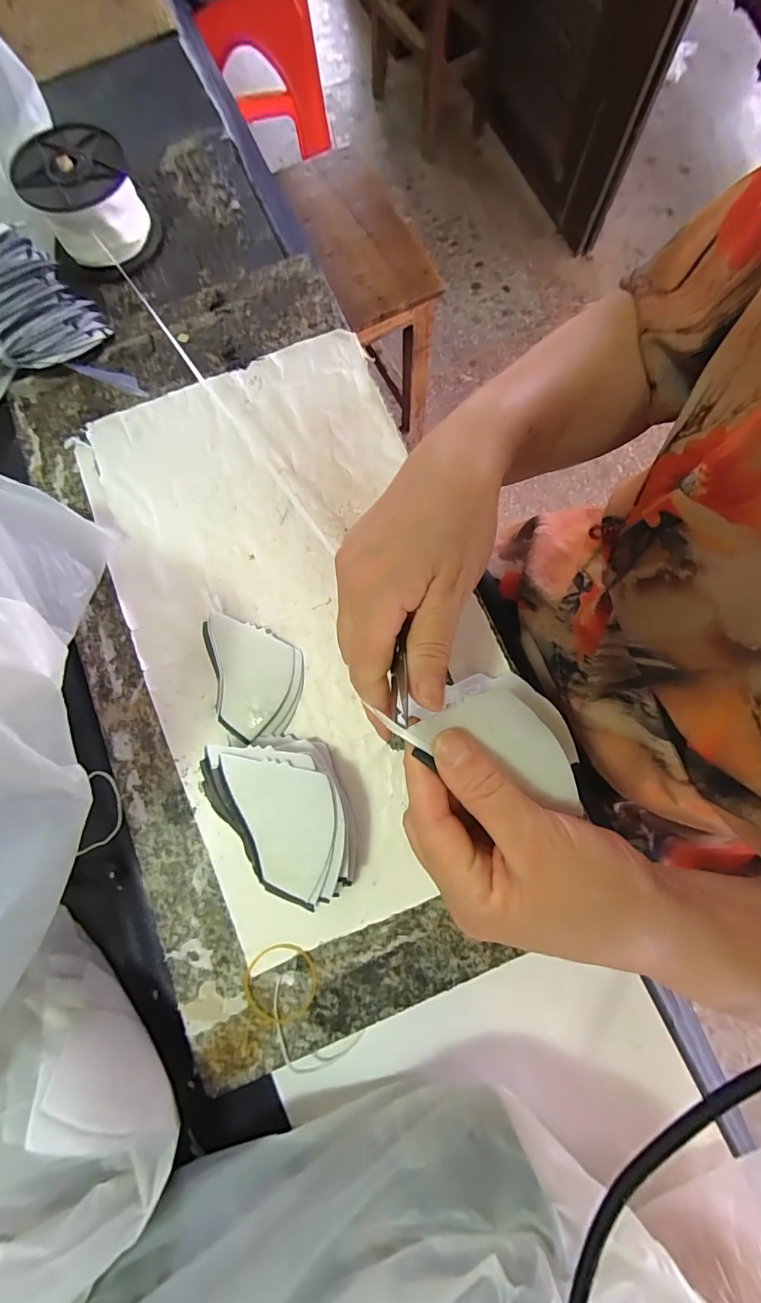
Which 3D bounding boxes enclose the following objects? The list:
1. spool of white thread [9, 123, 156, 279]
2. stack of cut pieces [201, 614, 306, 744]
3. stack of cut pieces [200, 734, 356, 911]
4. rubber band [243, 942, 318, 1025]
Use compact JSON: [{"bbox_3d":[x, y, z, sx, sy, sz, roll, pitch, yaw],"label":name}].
[{"bbox_3d":[-0.254,-0.396,0.389,0.089,0.059,0.082,0,79,1],"label":"spool of white thread"},{"bbox_3d":[-0.091,0.015,0.323,0.065,0.012,0.092,-15,79,-2],"label":"stack of cut pieces"},{"bbox_3d":[-0.060,0.105,0.288,0.072,0.046,0.107,-25,79,-4],"label":"stack of cut pieces"},{"bbox_3d":[-0.065,0.216,0.287,0.049,0.004,0.046,0,79,1],"label":"rubber band"}]

